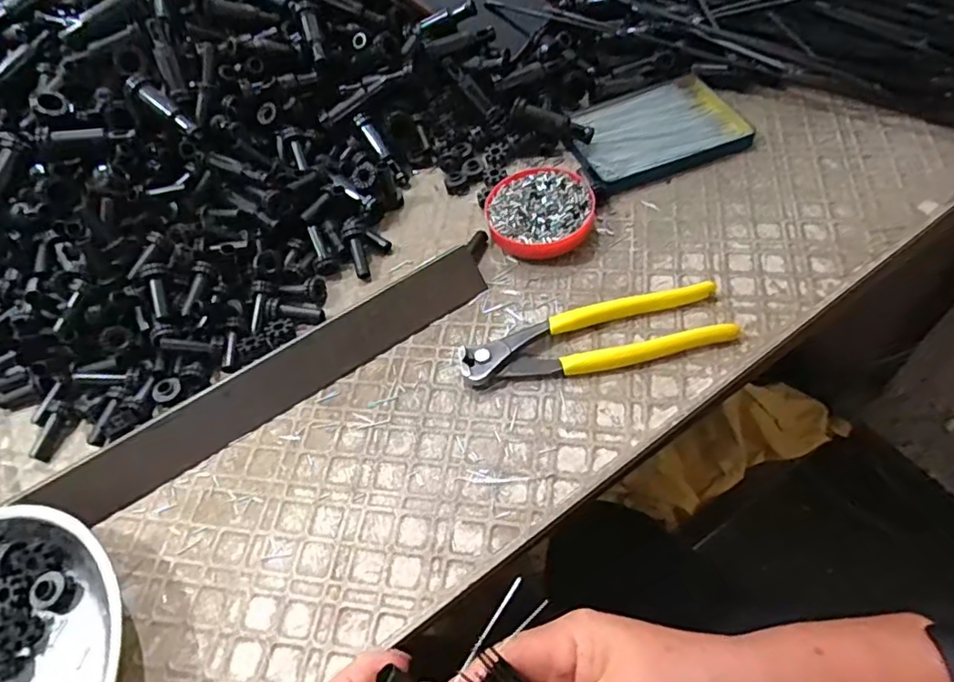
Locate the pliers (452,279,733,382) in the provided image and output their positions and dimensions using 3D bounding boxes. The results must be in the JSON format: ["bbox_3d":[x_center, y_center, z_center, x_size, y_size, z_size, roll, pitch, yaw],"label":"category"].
[{"bbox_3d":[0.072,-0.003,0.373,0.167,0.016,0.048,-13,54,-1],"label":"pliers"}]

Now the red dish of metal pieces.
[{"bbox_3d":[0.045,-0.093,0.430,0.074,0.020,0.074,-4,55,6],"label":"red dish of metal pieces"}]

